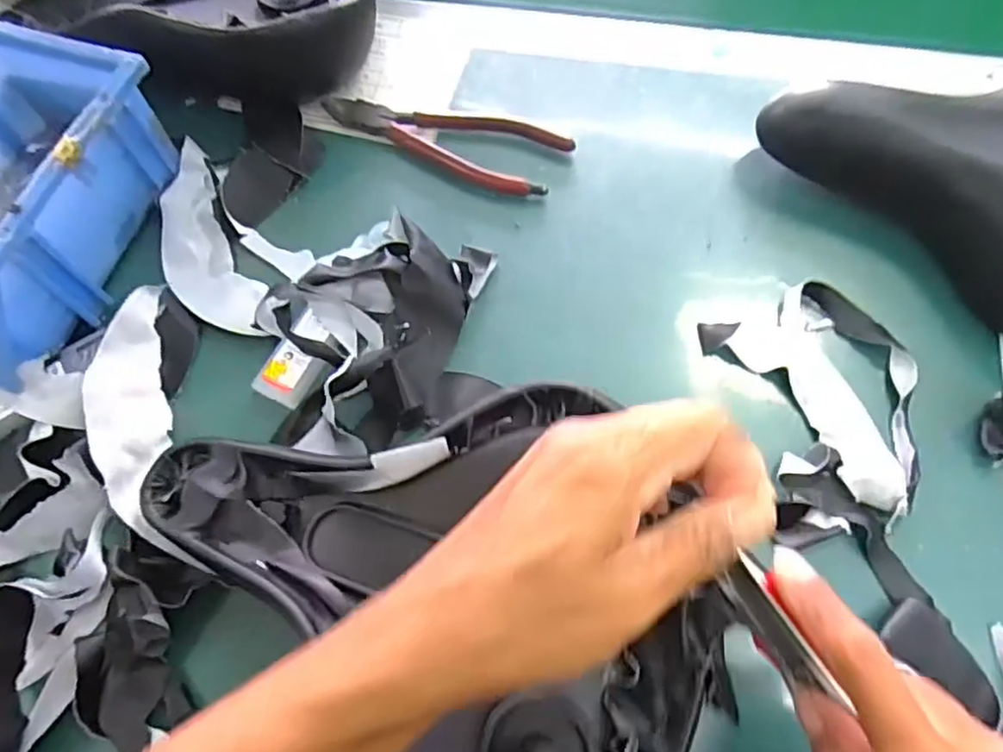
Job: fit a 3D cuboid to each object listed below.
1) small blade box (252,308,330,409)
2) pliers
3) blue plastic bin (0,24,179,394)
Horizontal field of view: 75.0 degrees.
[{"bbox_3d":[-0.107,-0.009,0.345,0.029,0.006,0.048,29,68,12],"label":"small blade box"},{"bbox_3d":[-0.036,-0.154,0.412,0.153,0.007,0.054,22,67,9],"label":"pliers"},{"bbox_3d":[-0.270,-0.095,0.350,0.116,0.073,0.175,16,66,7],"label":"blue plastic bin"}]

